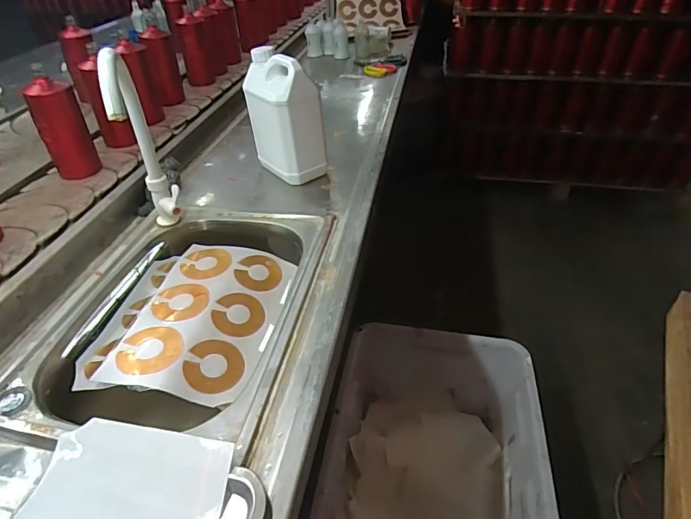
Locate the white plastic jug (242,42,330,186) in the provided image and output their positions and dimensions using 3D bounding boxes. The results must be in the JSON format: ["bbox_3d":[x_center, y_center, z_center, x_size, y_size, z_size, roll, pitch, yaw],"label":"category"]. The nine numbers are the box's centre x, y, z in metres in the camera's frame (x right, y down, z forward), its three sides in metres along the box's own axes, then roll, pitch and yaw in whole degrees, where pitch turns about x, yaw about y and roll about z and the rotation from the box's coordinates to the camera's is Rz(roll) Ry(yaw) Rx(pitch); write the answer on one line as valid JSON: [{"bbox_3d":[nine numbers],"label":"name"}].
[{"bbox_3d":[-0.116,-0.276,0.876,0.089,0.221,0.155,-28,48,-28],"label":"white plastic jug"}]

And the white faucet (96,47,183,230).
[{"bbox_3d":[-0.299,-0.159,0.673,0.044,0.294,0.163,-14,43,-16],"label":"white faucet"}]

